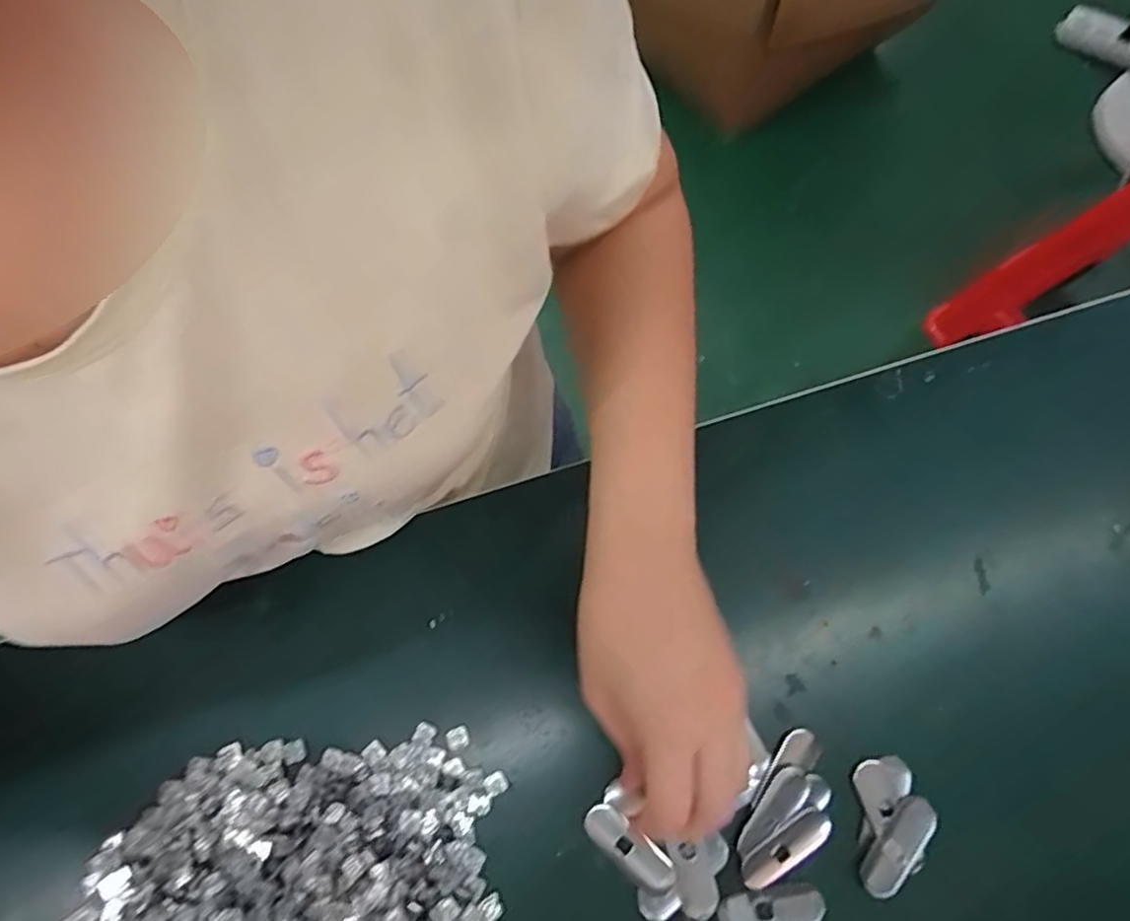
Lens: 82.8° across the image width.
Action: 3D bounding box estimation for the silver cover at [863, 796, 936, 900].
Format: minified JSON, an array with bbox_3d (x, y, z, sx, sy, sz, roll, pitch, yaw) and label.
[{"bbox_3d":[0.165,0.191,0.316,0.017,0.010,0.050,32,76,11],"label":"silver cover"}]

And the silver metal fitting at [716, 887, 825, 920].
[{"bbox_3d":[0.099,0.217,0.308,0.050,0.004,0.017,-7,72,0],"label":"silver metal fitting"}]

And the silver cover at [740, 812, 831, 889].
[{"bbox_3d":[0.108,0.191,0.315,0.050,0.004,0.016,-31,74,-8],"label":"silver cover"}]

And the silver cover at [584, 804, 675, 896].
[{"bbox_3d":[0.031,0.193,0.318,0.049,0.004,0.018,38,77,12],"label":"silver cover"}]

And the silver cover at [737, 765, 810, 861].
[{"bbox_3d":[0.103,0.175,0.319,0.017,0.004,0.050,42,78,13],"label":"silver cover"}]

